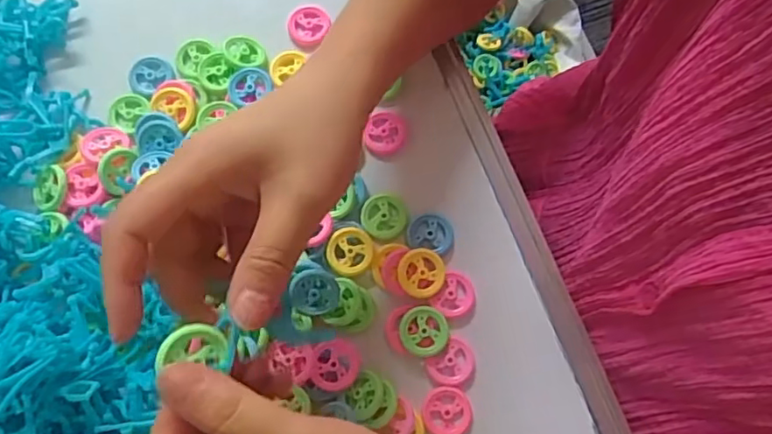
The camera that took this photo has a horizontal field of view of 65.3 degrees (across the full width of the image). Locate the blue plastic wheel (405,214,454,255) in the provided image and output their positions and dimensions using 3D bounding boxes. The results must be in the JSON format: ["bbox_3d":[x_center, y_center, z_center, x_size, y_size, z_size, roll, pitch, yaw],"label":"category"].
[{"bbox_3d":[0.029,0.010,0.384,0.030,0.007,0.025,19,75,4],"label":"blue plastic wheel"}]

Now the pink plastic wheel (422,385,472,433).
[{"bbox_3d":[0.036,0.116,0.360,0.028,0.006,0.029,0,74,-2],"label":"pink plastic wheel"}]

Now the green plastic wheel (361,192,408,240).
[{"bbox_3d":[-0.001,0.000,0.388,0.030,0.005,0.029,-6,75,-3],"label":"green plastic wheel"}]

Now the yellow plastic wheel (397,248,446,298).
[{"bbox_3d":[0.022,0.035,0.374,0.029,0.010,0.030,0,74,-2],"label":"yellow plastic wheel"}]

